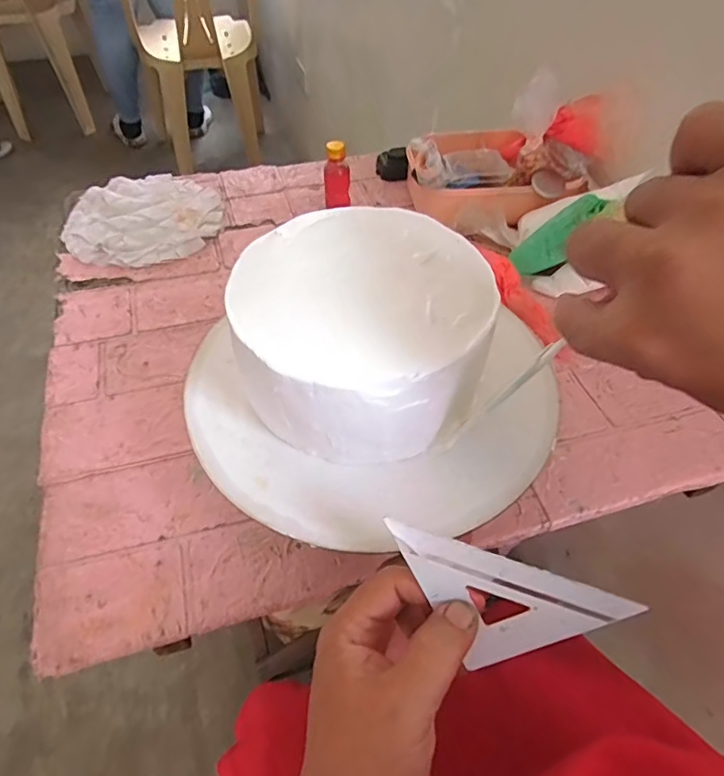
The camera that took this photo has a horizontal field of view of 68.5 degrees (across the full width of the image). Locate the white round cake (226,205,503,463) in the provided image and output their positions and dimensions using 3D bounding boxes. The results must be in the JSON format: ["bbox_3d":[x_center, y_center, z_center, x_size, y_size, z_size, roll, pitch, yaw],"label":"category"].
[{"bbox_3d":[-0.002,-0.032,0.326,0.142,0.086,0.142,1,51,-1],"label":"white round cake"}]

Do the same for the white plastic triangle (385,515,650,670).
[{"bbox_3d":[0.066,0.081,0.238,0.078,0.004,0.080,-28,93,13],"label":"white plastic triangle"}]

